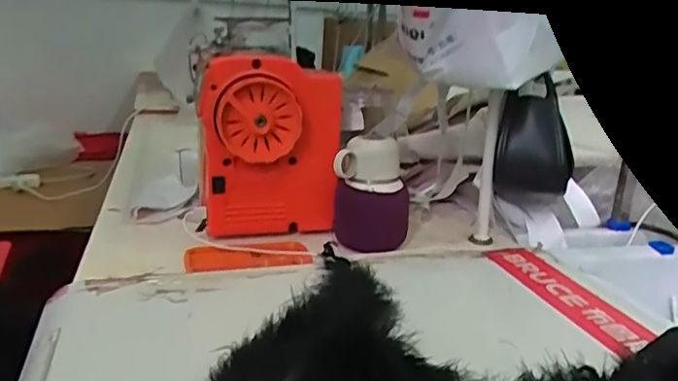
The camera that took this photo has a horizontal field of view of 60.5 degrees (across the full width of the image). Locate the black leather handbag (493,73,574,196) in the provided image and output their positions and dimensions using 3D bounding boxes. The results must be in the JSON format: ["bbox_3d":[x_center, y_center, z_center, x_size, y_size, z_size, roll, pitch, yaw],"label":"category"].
[{"bbox_3d":[0.240,-0.060,0.702,0.086,0.141,0.052,11,18,20],"label":"black leather handbag"}]

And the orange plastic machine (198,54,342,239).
[{"bbox_3d":[-0.080,-0.052,0.701,0.165,0.203,0.063,2,17,-10],"label":"orange plastic machine"}]

